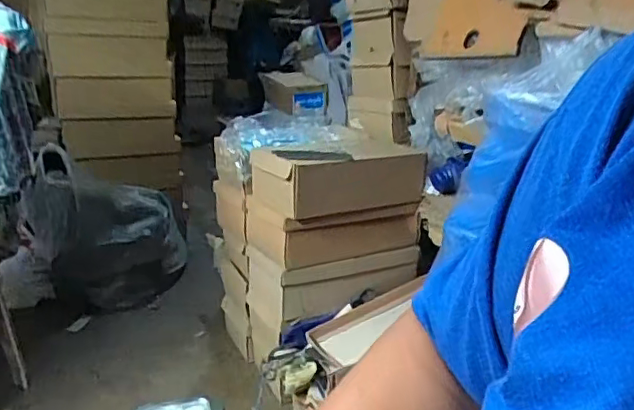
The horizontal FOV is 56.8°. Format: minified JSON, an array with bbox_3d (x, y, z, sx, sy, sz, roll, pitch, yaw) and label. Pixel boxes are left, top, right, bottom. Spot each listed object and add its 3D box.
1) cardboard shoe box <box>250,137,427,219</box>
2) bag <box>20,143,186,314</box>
[{"bbox_3d":[0.035,-0.063,1.174,0.340,0.097,0.183,-9,22,-34],"label":"cardboard shoe box"},{"bbox_3d":[-0.563,0.082,1.567,0.403,0.316,0.271,-1,19,-14],"label":"bag"}]

